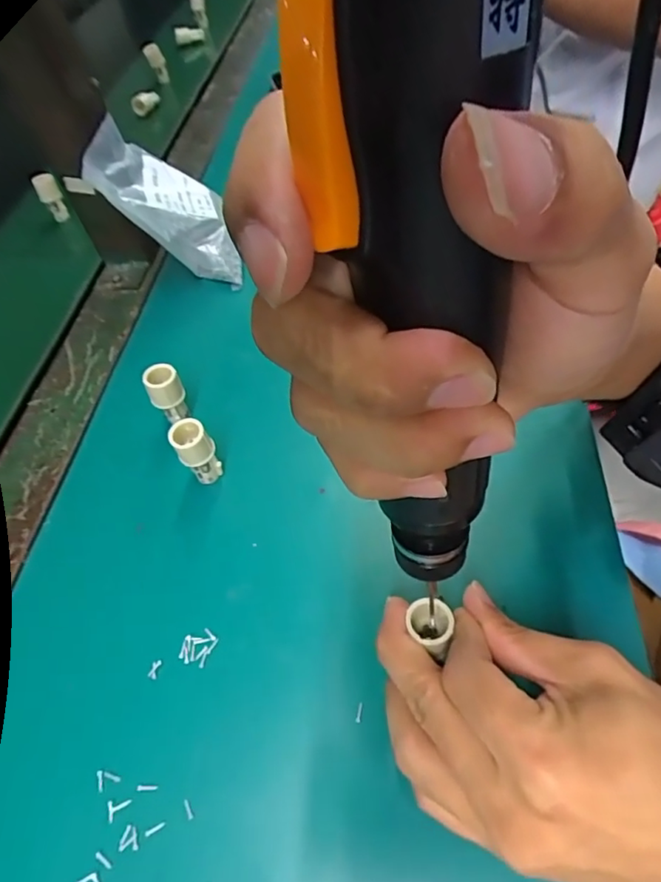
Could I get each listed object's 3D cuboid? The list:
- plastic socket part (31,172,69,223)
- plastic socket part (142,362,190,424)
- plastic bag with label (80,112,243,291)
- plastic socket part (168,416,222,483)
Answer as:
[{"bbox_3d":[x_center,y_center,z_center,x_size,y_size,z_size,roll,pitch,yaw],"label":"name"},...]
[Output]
[{"bbox_3d":[-0.268,-0.234,0.539,0.016,0.048,0.026,-40,56,-19],"label":"plastic socket part"},{"bbox_3d":[-0.097,-0.026,0.337,0.020,0.040,0.015,-24,53,-14],"label":"plastic socket part"},{"bbox_3d":[-0.128,-0.179,0.428,0.116,0.039,0.106,11,50,-35],"label":"plastic bag with label"},{"bbox_3d":[-0.074,0.008,0.309,0.018,0.044,0.016,-35,56,-21],"label":"plastic socket part"}]

